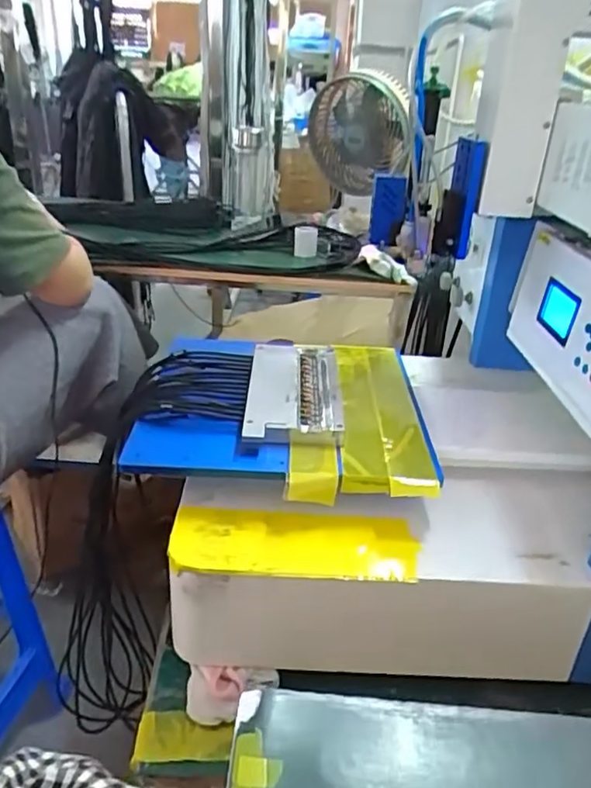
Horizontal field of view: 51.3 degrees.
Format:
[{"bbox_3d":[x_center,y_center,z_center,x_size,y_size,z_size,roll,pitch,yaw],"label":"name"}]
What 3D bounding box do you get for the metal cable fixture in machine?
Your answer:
[{"bbox_3d":[-0.001,-0.006,0.689,0.100,0.029,0.204,2,27,-1],"label":"metal cable fixture in machine"}]

